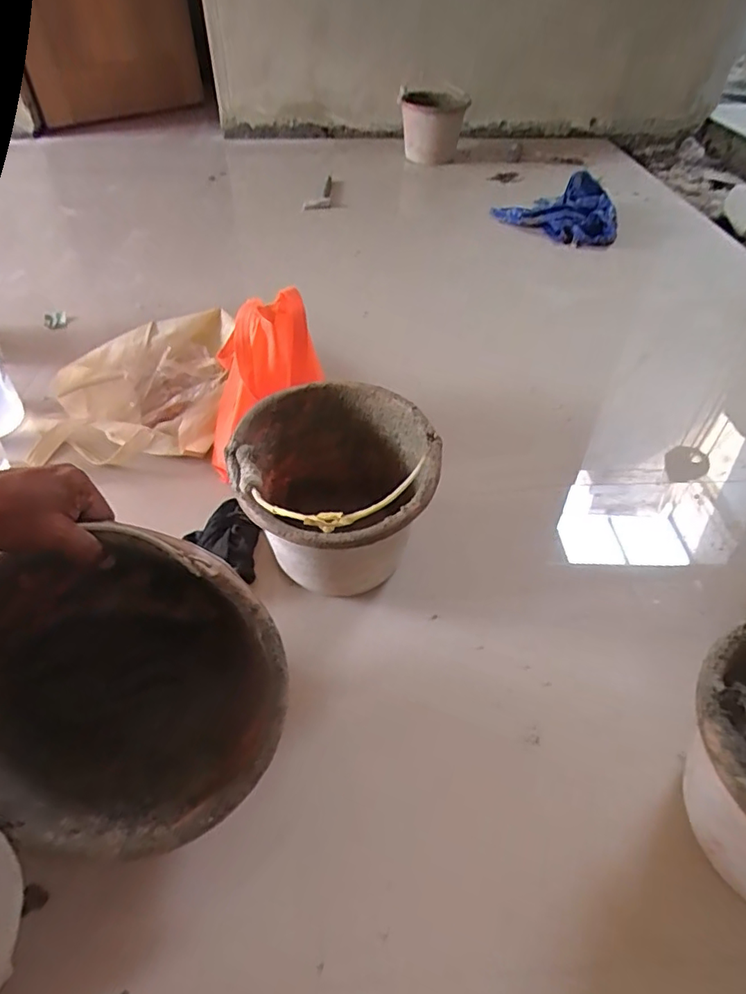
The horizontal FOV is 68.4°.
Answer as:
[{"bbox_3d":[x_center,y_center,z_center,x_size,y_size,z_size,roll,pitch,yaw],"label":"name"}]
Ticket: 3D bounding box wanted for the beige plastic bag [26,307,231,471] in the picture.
[{"bbox_3d":[-0.425,-0.205,1.034,0.308,0.102,0.376,0,46,0],"label":"beige plastic bag"}]

